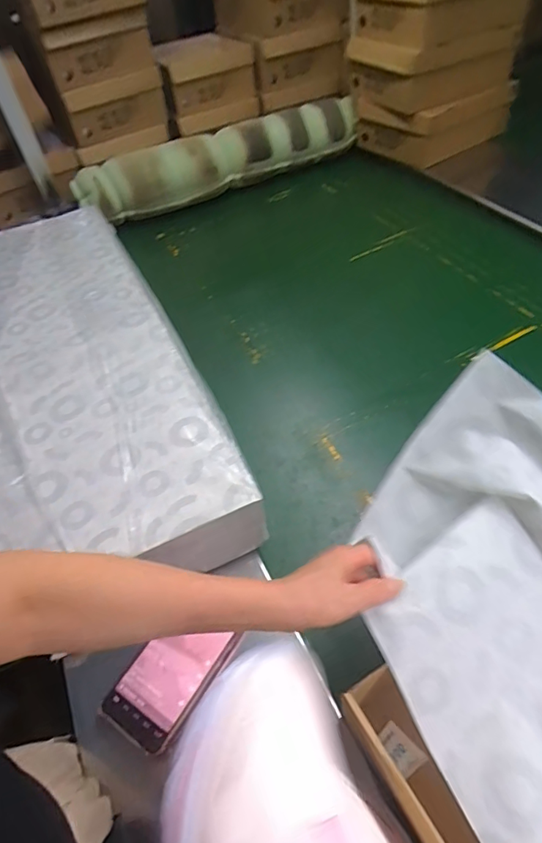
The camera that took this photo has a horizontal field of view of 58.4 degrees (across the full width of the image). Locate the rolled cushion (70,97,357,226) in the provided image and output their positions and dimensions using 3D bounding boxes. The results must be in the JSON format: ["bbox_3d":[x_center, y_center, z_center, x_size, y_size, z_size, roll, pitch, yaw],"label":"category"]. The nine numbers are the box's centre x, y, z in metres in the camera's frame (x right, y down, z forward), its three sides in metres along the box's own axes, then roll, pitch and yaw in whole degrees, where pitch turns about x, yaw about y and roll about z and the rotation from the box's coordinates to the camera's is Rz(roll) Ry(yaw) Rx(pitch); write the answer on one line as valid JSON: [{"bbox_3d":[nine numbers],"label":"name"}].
[{"bbox_3d":[-0.135,-0.685,1.272,0.755,0.136,0.144,-23,49,-14],"label":"rolled cushion"}]

